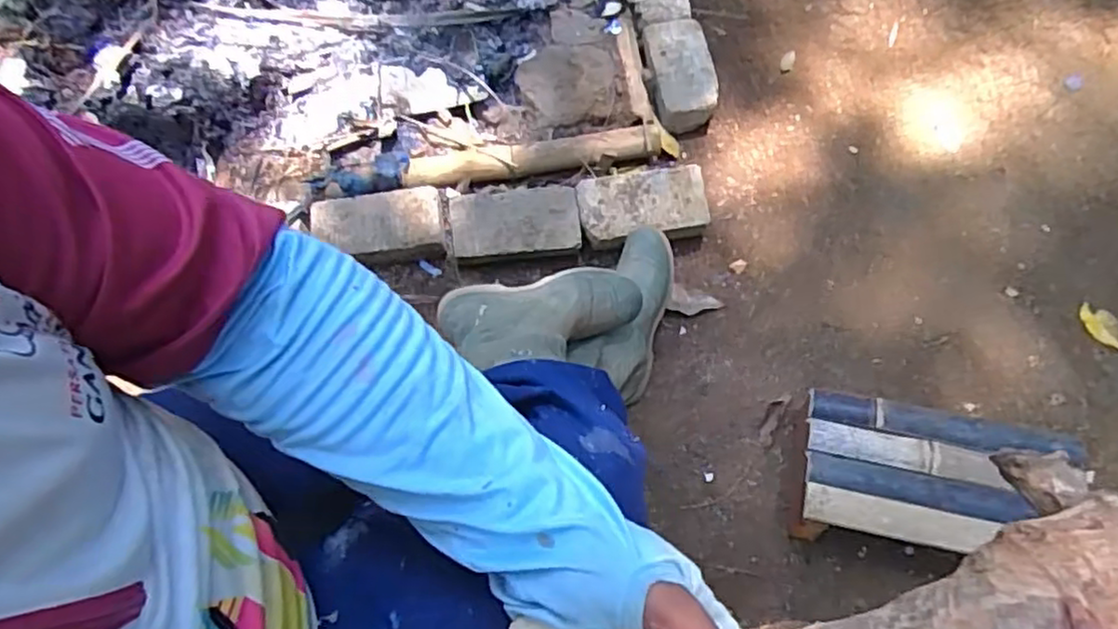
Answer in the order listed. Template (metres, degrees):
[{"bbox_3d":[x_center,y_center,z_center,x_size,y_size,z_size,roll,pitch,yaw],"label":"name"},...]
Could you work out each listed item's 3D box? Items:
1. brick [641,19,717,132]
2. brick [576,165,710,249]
[{"bbox_3d":[0.224,-0.446,1.294,0.121,0.063,0.224,-6,63,0],"label":"brick"},{"bbox_3d":[0.140,-0.171,1.183,0.212,0.083,0.117,-8,63,-1],"label":"brick"}]

